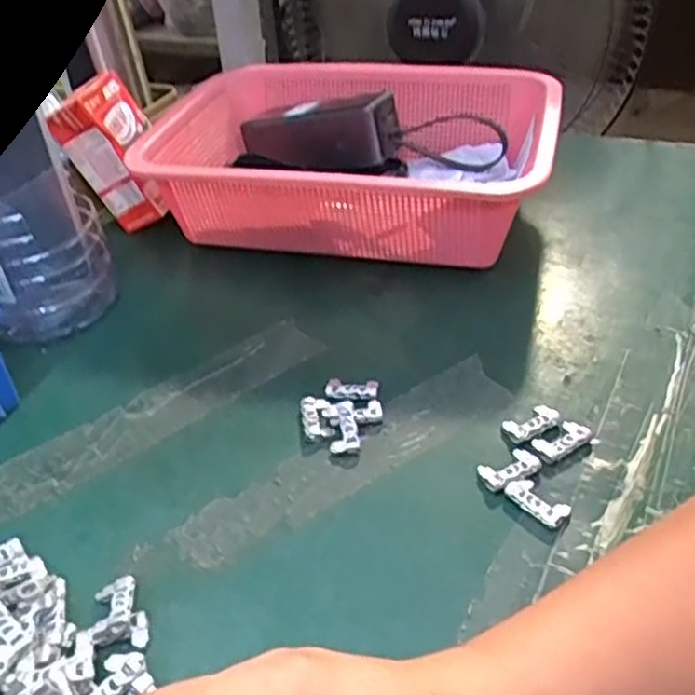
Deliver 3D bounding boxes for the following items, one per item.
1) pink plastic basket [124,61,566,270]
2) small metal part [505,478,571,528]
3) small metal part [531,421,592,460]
[{"bbox_3d":[0.009,-0.150,0.580,0.300,0.089,0.222,9,40,15],"label":"pink plastic basket"},{"bbox_3d":[0.093,0.075,0.355,0.015,0.006,0.030,-31,46,-30],"label":"small metal part"},{"bbox_3d":[0.114,0.048,0.384,0.031,0.005,0.017,-24,43,-23],"label":"small metal part"}]

